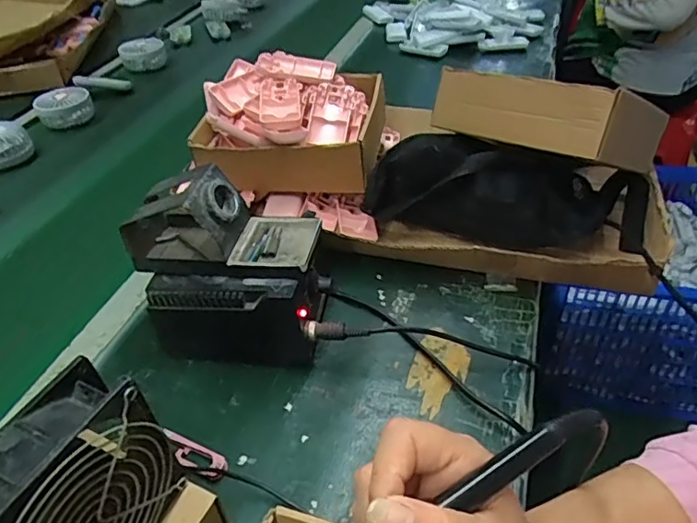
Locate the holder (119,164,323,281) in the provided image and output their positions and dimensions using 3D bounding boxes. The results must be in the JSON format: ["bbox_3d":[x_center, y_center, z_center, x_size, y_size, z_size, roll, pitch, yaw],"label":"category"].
[{"bbox_3d":[-0.115,-0.035,0.492,0.172,0.078,0.077,5,41,7],"label":"holder"}]

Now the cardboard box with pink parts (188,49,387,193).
[{"bbox_3d":[-0.072,-0.175,0.694,0.216,0.107,0.178,4,40,6],"label":"cardboard box with pink parts"}]

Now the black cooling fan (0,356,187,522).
[{"bbox_3d":[-0.156,0.136,0.304,0.042,0.114,0.117,17,44,21],"label":"black cooling fan"}]

